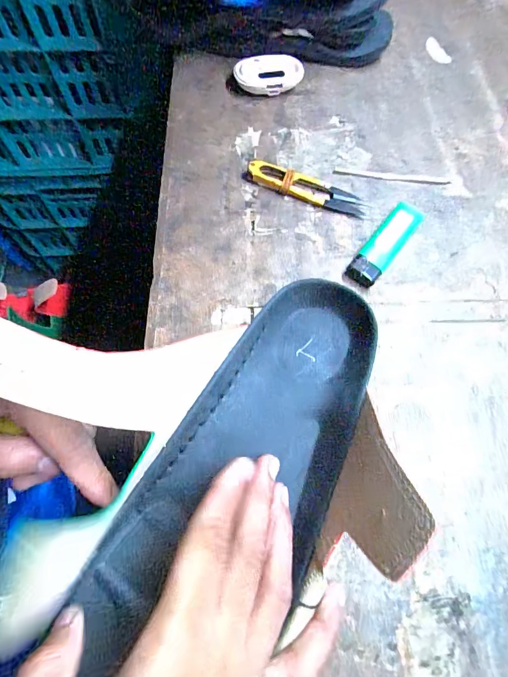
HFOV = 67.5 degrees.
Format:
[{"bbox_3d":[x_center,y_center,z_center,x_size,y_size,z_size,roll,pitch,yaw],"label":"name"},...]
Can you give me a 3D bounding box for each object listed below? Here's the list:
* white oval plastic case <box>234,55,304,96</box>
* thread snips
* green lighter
[{"bbox_3d":[0.014,-0.244,0.355,0.061,0.020,0.030,-7,68,-4],"label":"white oval plastic case"},{"bbox_3d":[0.042,-0.124,0.310,0.098,0.011,0.023,18,68,6],"label":"thread snips"},{"bbox_3d":[0.099,-0.071,0.289,0.023,0.012,0.083,36,71,13],"label":"green lighter"}]

